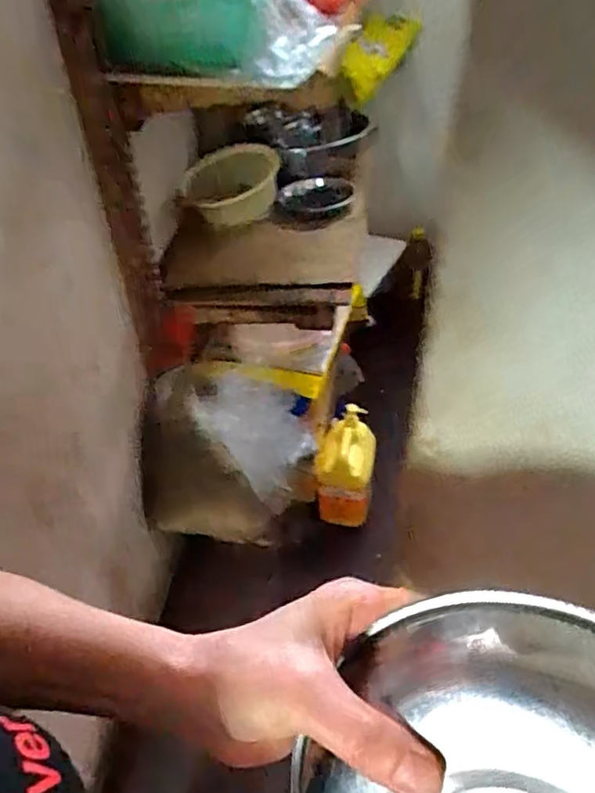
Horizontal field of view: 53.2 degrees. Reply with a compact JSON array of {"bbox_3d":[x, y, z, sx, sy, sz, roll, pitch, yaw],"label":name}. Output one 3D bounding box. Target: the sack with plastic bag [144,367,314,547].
[{"bbox_3d":[-0.163,0.130,1.305,0.336,0.355,0.196,1,41,6],"label":"sack with plastic bag"}]

